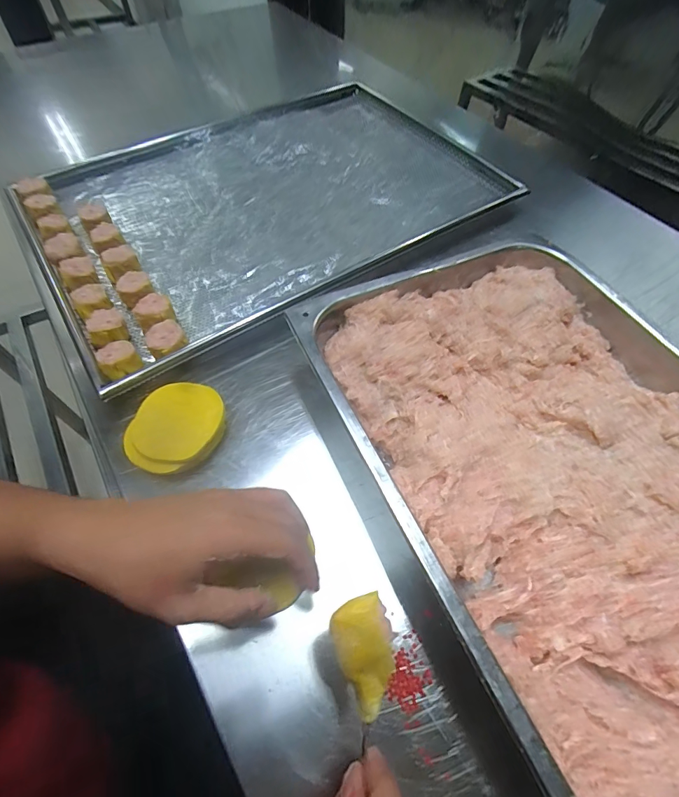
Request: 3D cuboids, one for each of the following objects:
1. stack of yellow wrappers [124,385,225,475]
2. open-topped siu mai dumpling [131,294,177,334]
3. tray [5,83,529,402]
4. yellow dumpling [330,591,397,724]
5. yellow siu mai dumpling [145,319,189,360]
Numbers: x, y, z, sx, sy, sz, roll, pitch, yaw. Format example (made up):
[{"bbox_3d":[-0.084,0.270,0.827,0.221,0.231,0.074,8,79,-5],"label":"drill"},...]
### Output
[{"bbox_3d":[-0.149,0.028,0.359,0.076,0.031,0.081,13,58,6],"label":"stack of yellow wrappers"},{"bbox_3d":[-0.204,-0.090,0.436,0.039,0.029,0.048,-36,66,-22],"label":"open-topped siu mai dumpling"},{"bbox_3d":[-0.091,-0.300,0.567,0.636,0.032,0.431,-30,64,-19],"label":"tray"},{"bbox_3d":[0.019,0.140,0.215,0.031,0.026,0.055,-19,90,25],"label":"yellow dumpling"},{"bbox_3d":[-0.180,-0.059,0.409,0.037,0.026,0.040,-27,63,-18],"label":"yellow siu mai dumpling"}]

